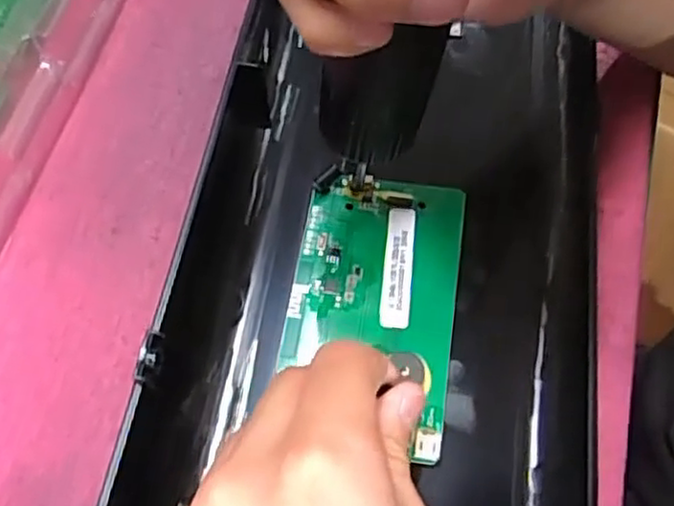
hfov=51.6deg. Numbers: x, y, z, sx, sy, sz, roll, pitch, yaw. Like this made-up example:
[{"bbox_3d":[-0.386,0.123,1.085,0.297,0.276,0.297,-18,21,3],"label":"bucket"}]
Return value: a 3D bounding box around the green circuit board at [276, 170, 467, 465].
[{"bbox_3d":[0.013,0.017,0.258,0.061,0.010,0.102,9,63,5],"label":"green circuit board"}]

